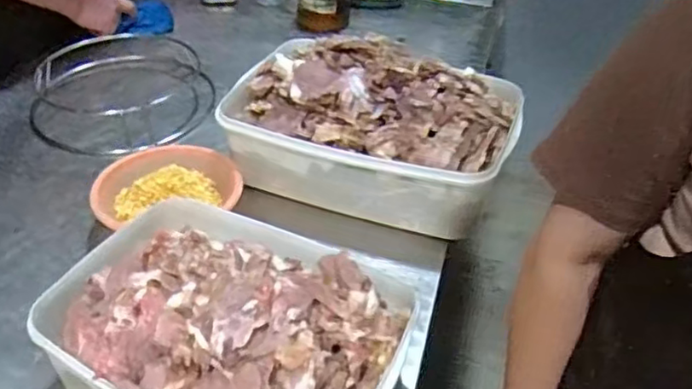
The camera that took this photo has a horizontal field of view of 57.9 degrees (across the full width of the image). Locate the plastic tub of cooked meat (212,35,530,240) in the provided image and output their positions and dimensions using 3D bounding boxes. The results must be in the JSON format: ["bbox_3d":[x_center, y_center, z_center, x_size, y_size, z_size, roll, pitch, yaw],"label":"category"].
[{"bbox_3d":[0.033,-0.104,0.870,0.387,0.189,0.241,15,40,14],"label":"plastic tub of cooked meat"}]

